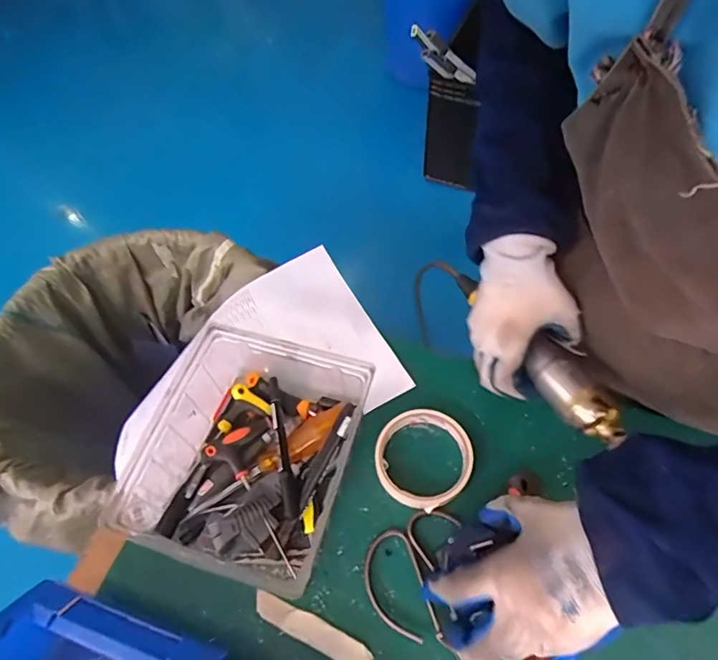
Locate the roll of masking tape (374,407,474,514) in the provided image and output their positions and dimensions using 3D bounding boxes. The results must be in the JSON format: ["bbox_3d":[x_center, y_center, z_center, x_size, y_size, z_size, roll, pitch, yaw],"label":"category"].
[{"bbox_3d":[0.060,0.118,0.459,0.091,0.019,0.086,-1,59,2],"label":"roll of masking tape"}]

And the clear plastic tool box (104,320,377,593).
[{"bbox_3d":[-0.090,0.102,0.439,0.167,0.083,0.203,14,60,10],"label":"clear plastic tool box"}]

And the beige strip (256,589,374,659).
[{"bbox_3d":[-0.037,0.241,0.396,0.103,0.004,0.020,25,62,12],"label":"beige strip"}]

